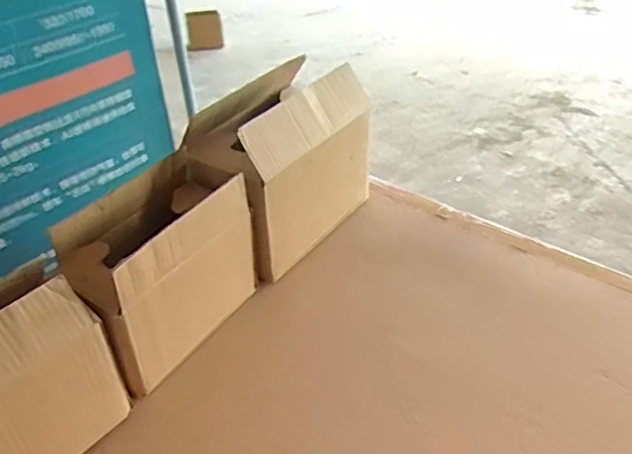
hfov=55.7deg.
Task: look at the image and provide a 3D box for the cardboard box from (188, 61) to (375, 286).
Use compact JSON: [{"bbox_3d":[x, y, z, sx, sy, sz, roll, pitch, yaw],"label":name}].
[{"bbox_3d":[-0.043,-0.080,0.784,0.120,0.197,0.226,27,48,31],"label":"cardboard box"}]

